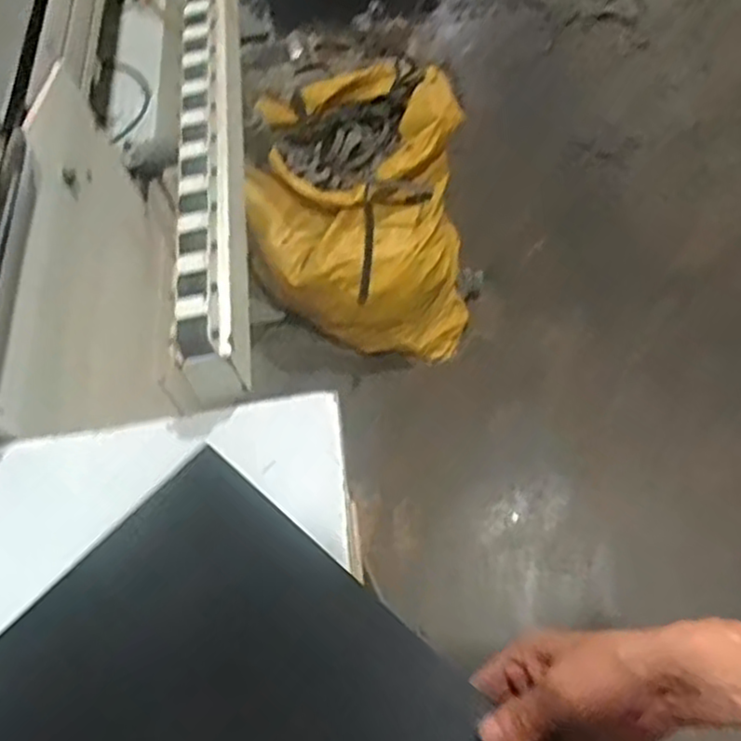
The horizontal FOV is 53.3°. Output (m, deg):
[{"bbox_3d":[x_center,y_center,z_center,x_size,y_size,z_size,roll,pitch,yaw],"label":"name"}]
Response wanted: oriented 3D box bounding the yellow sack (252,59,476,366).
[{"bbox_3d":[-0.017,-0.361,1.632,0.434,0.388,0.554,-8,58,4],"label":"yellow sack"}]

